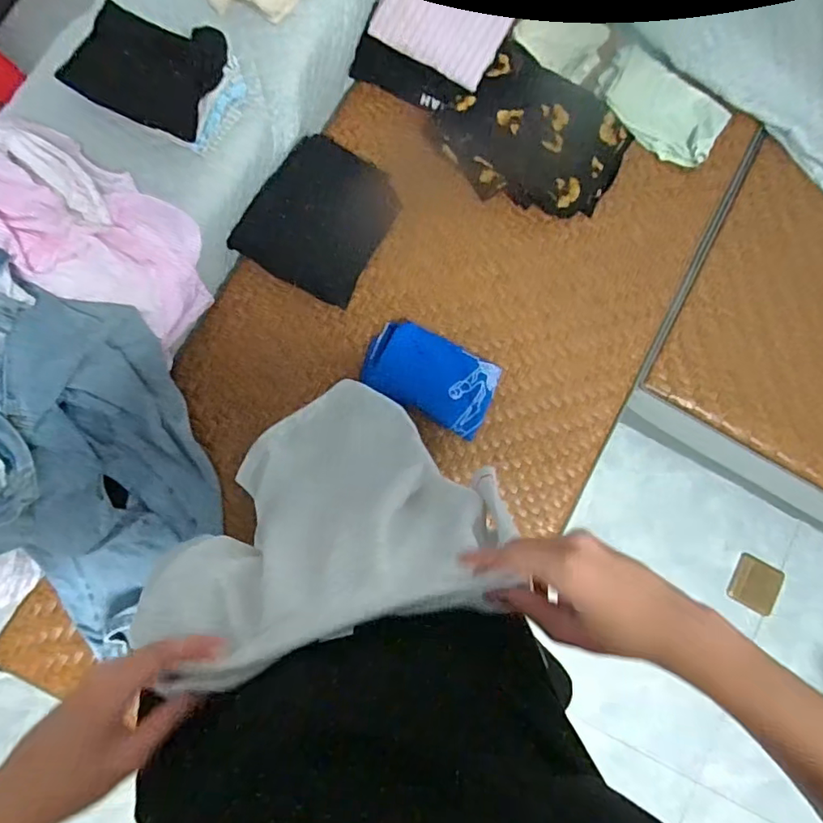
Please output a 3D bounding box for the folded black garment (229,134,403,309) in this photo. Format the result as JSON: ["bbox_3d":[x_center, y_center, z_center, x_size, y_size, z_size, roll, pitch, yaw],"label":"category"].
[{"bbox_3d":[-0.145,-0.314,0.879,0.196,0.054,0.231,30,84,-2],"label":"folded black garment"}]

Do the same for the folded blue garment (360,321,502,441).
[{"bbox_3d":[0.033,-0.058,0.870,0.211,0.029,0.123,28,84,-2],"label":"folded blue garment"}]

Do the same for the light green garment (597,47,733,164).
[{"bbox_3d":[0.440,-0.538,0.952,0.222,0.021,0.148,33,84,-1],"label":"light green garment"}]

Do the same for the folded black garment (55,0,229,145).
[{"bbox_3d":[-0.346,-0.452,0.703,0.180,0.020,0.136,24,101,-2],"label":"folded black garment"}]

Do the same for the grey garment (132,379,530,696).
[{"bbox_3d":[-0.071,0.093,0.623,0.321,0.535,0.142,-2,102,-4],"label":"grey garment"}]

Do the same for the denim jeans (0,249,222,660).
[{"bbox_3d":[-0.477,0.052,0.682,0.325,0.302,0.475,-13,87,-5],"label":"denim jeans"}]

